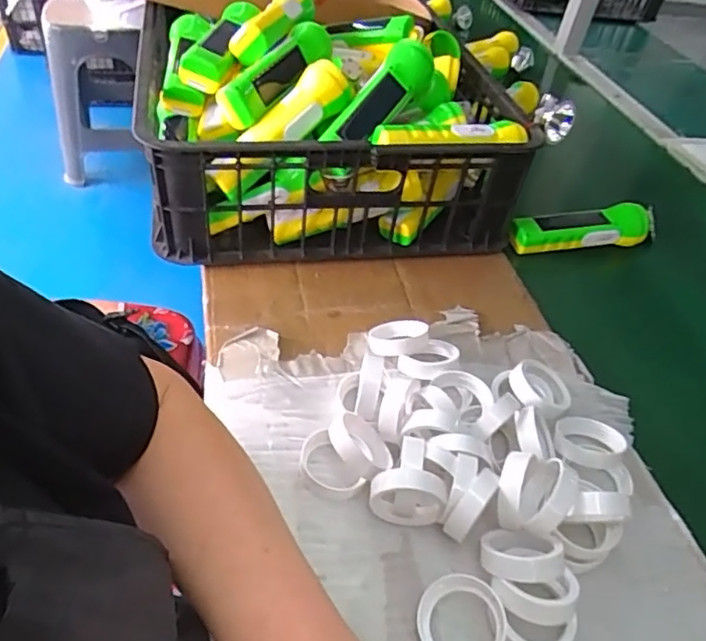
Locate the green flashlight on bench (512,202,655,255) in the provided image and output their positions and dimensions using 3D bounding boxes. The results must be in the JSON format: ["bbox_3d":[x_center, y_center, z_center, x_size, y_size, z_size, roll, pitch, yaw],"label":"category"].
[{"bbox_3d":[0.250,-0.101,0.616,0.153,0.035,0.042,4,44,-6],"label":"green flashlight on bench"}]

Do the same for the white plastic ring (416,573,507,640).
[{"bbox_3d":[0.068,0.188,0.360,0.054,0.009,0.054,-9,60,16],"label":"white plastic ring"}]

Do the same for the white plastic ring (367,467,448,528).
[{"bbox_3d":[0.038,0.124,0.405,0.052,0.046,0.019,11,44,2],"label":"white plastic ring"}]

